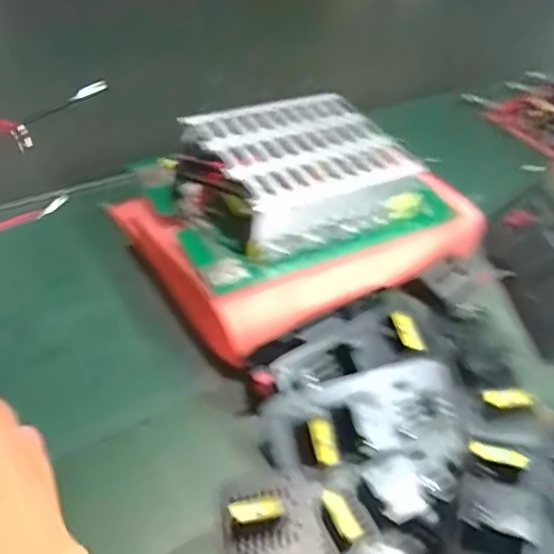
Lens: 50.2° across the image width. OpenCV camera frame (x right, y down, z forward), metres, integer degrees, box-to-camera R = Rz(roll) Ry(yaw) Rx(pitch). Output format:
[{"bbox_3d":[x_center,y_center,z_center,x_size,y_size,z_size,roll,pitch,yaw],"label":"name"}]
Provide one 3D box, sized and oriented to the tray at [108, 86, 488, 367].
[{"bbox_3d":[0.018,-0.069,0.535,0.265,0.103,0.207,-24,51,-29],"label":"tray"}]

